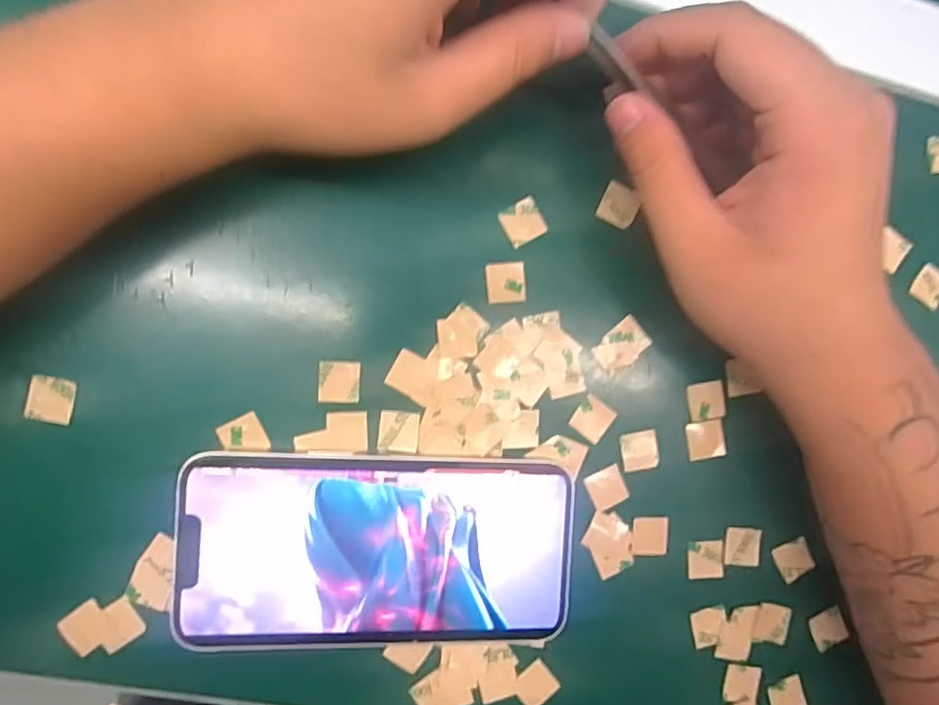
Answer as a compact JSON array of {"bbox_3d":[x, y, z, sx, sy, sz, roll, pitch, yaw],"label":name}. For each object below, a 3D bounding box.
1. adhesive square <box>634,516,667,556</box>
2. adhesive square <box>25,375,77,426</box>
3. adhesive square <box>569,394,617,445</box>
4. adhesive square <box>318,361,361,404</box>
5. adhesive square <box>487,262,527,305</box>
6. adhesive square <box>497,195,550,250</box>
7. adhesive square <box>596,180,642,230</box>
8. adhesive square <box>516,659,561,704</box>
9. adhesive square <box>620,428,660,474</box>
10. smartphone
[{"bbox_3d":[0.075,0.076,0.250,0.015,0.004,0.015,2,89,-9],"label":"adhesive square"},{"bbox_3d":[-0.148,0.017,0.215,0.015,0.004,0.016,11,88,-9],"label":"adhesive square"},{"bbox_3d":[0.050,0.027,0.246,0.015,0.004,0.016,36,84,-7],"label":"adhesive square"},{"bbox_3d":[-0.049,0.011,0.232,0.015,0.004,0.016,5,82,-18],"label":"adhesive square"},{"bbox_3d":[0.015,-0.027,0.238,0.016,0.004,0.016,-4,90,-9],"label":"adhesive square"},{"bbox_3d":[0.022,-0.051,0.239,0.016,0.004,0.015,-31,94,-8],"label":"adhesive square"},{"bbox_3d":[0.060,-0.059,0.246,0.015,0.004,0.015,27,86,-8],"label":"adhesive square"},{"bbox_3d":[0.027,0.134,0.245,0.016,0.004,0.015,-41,91,-9],"label":"adhesive square"},{"bbox_3d":[0.070,0.040,0.248,0.015,0.004,0.015,-8,91,-9],"label":"adhesive square"},{"bbox_3d":[-0.032,0.074,0.230,0.143,0.009,0.071,3,89,-9],"label":"smartphone"}]

